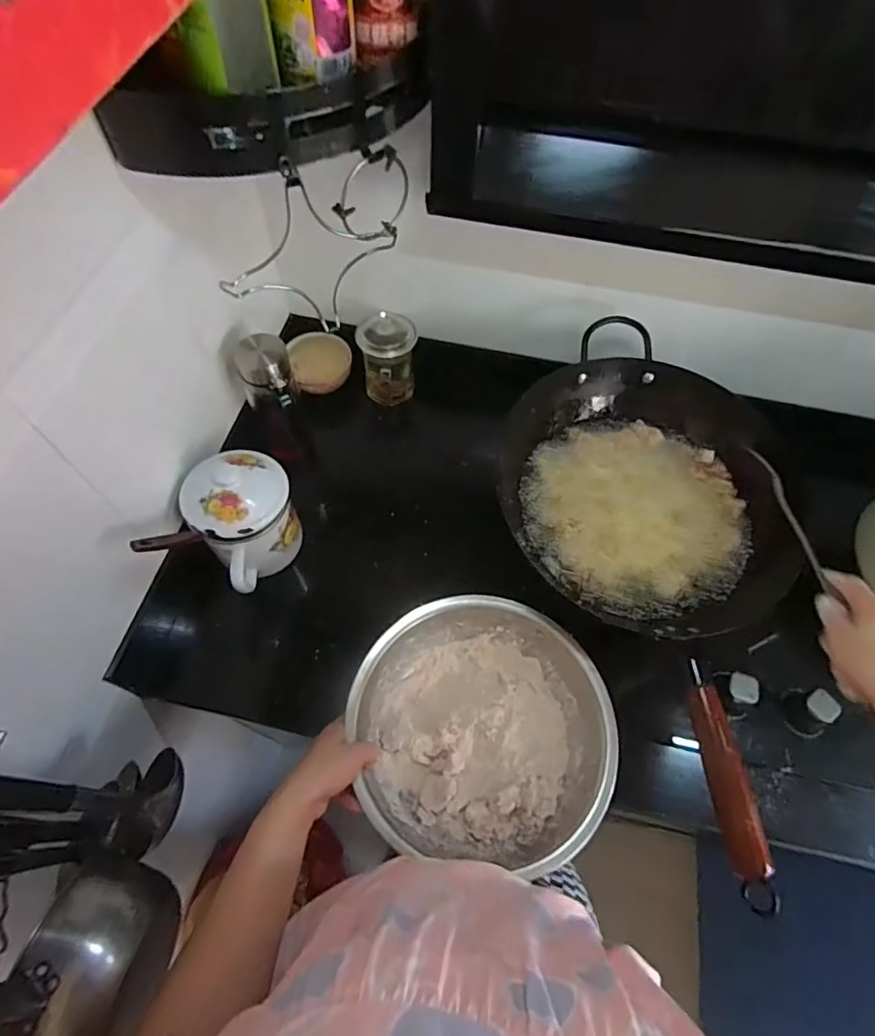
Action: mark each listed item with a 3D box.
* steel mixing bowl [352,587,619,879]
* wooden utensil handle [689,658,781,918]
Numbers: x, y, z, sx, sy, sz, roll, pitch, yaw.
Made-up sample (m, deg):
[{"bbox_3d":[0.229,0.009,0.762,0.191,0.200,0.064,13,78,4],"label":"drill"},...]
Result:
[{"bbox_3d":[0.049,0.227,0.604,0.271,0.080,0.256,1,61,-1],"label":"steel mixing bowl"},{"bbox_3d":[0.259,0.233,0.487,0.030,0.023,0.196,-2,61,-3],"label":"wooden utensil handle"}]

